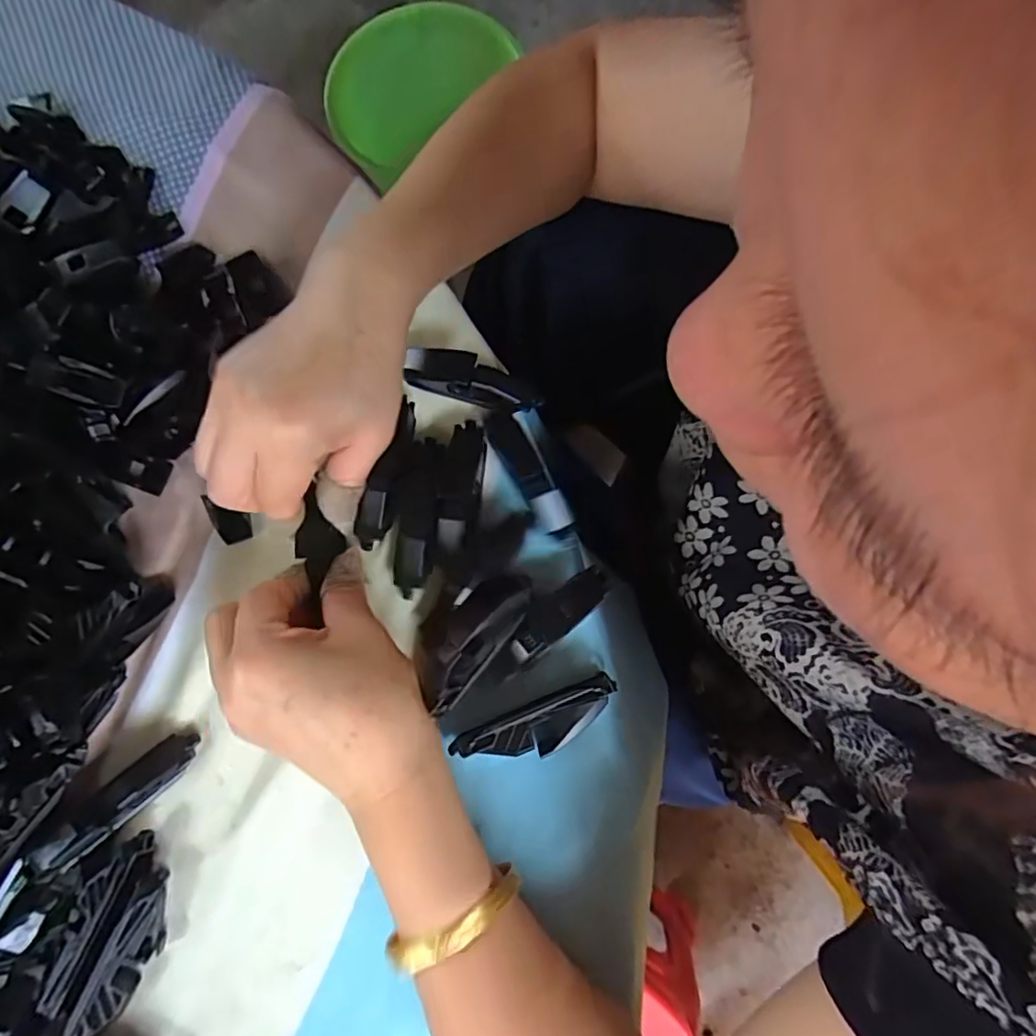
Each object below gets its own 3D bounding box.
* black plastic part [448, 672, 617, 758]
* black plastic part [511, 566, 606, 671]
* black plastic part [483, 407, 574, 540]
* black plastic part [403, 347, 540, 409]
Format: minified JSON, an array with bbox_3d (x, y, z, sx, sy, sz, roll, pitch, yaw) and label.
[{"bbox_3d":[0.010,0.098,0.283,0.080,0.019,0.022,-22,79,-4],"label":"black plastic part"},{"bbox_3d":[0.020,0.045,0.291,0.020,0.011,0.061,45,66,9],"label":"black plastic part"},{"bbox_3d":[0.005,-0.025,0.309,0.018,0.016,0.076,-27,65,-5],"label":"black plastic part"},{"bbox_3d":[-0.024,-0.073,0.319,0.069,0.028,0.017,13,79,4],"label":"black plastic part"}]

